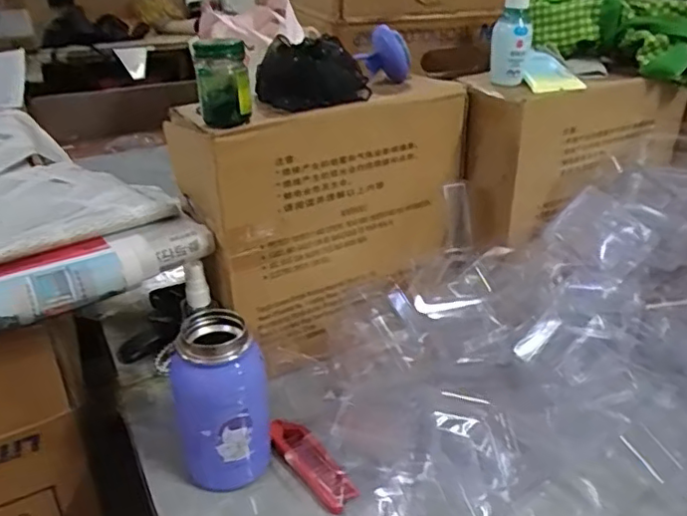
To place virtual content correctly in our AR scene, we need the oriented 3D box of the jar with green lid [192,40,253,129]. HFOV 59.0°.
[{"bbox_3d":[-0.098,-0.145,0.498,0.041,0.063,0.046,-6,29,-13],"label":"jar with green lid"}]

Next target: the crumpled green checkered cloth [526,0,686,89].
[{"bbox_3d":[0.310,-0.254,0.676,0.203,0.086,0.078,20,34,32],"label":"crumpled green checkered cloth"}]

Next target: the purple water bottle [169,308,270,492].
[{"bbox_3d":[-0.099,0.120,0.498,0.073,0.140,0.061,-6,29,-13],"label":"purple water bottle"}]

